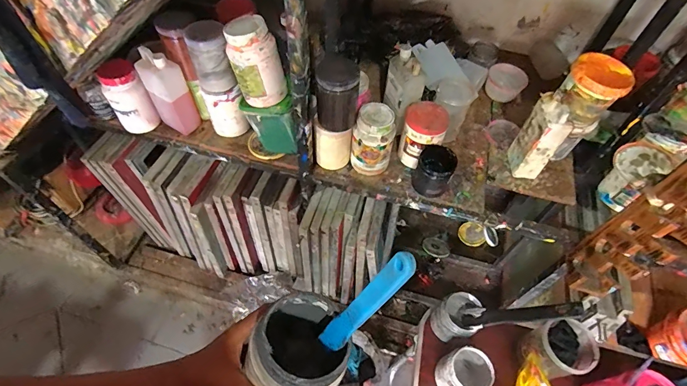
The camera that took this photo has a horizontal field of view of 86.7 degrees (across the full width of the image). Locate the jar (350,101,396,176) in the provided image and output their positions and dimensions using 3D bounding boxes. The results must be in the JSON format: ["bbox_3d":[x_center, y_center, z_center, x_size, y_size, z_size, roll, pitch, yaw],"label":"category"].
[{"bbox_3d":[0.069,-0.120,0.876,0.094,0.177,0.087,2,55,-2],"label":"jar"}]

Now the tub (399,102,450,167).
[{"bbox_3d":[0.193,-0.136,0.903,0.101,0.147,0.110,15,56,7],"label":"tub"}]

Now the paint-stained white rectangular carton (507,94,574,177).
[{"bbox_3d":[0.464,-0.130,0.870,0.062,0.204,0.095,7,55,2],"label":"paint-stained white rectangular carton"}]

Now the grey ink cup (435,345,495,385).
[{"bbox_3d":[0.227,0.345,0.692,0.084,0.095,0.091,39,62,22],"label":"grey ink cup"}]

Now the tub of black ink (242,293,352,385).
[{"bbox_3d":[-0.046,0.177,0.403,0.097,0.100,0.115,17,56,9],"label":"tub of black ink"}]

